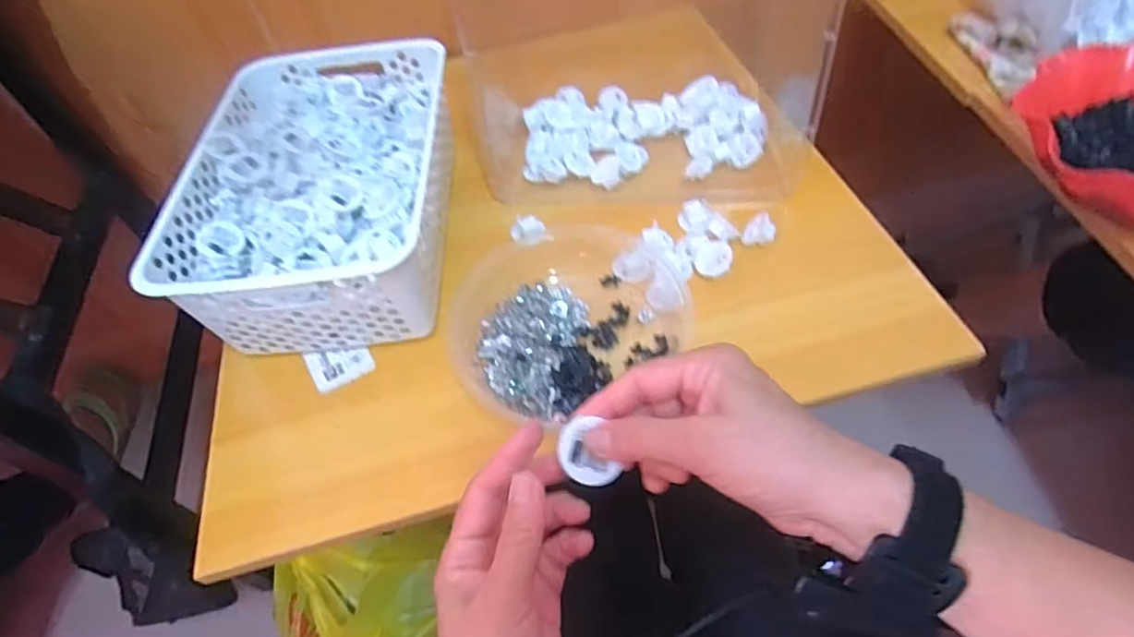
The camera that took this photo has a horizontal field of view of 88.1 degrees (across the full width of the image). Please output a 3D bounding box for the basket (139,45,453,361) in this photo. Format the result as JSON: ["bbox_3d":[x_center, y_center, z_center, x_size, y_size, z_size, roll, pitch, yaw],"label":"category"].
[{"bbox_3d":[-0.210,-0.123,0.538,0.206,0.111,0.302,-6,54,2],"label":"basket"}]

